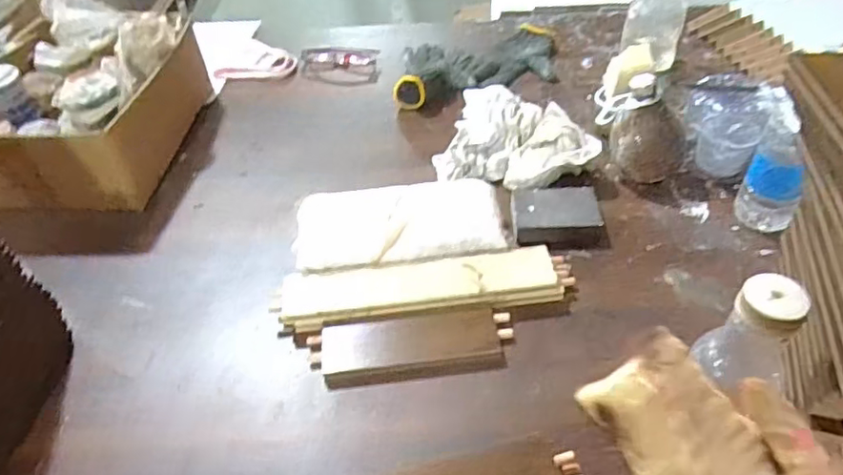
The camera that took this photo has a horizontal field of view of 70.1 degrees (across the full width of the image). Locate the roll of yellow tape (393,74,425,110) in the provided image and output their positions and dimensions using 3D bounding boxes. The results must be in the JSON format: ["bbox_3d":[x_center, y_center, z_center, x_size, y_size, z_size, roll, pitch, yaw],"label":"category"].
[{"bbox_3d":[-0.017,-0.220,0.910,0.052,0.053,0.015,41,30,5],"label":"roll of yellow tape"}]

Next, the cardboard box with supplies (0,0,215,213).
[{"bbox_3d":[-0.454,-0.173,0.802,0.245,0.157,0.293,1,46,6],"label":"cardboard box with supplies"}]

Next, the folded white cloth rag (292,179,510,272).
[{"bbox_3d":[-0.025,-0.009,0.691,0.233,0.062,0.102,-7,45,-4],"label":"folded white cloth rag"}]

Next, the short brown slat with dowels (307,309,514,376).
[{"bbox_3d":[-0.010,0.105,0.609,0.201,0.023,0.052,-8,46,-3],"label":"short brown slat with dowels"}]

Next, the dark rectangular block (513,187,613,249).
[{"bbox_3d":[0.163,-0.024,0.711,0.105,0.029,0.081,1,46,6],"label":"dark rectangular block"}]

